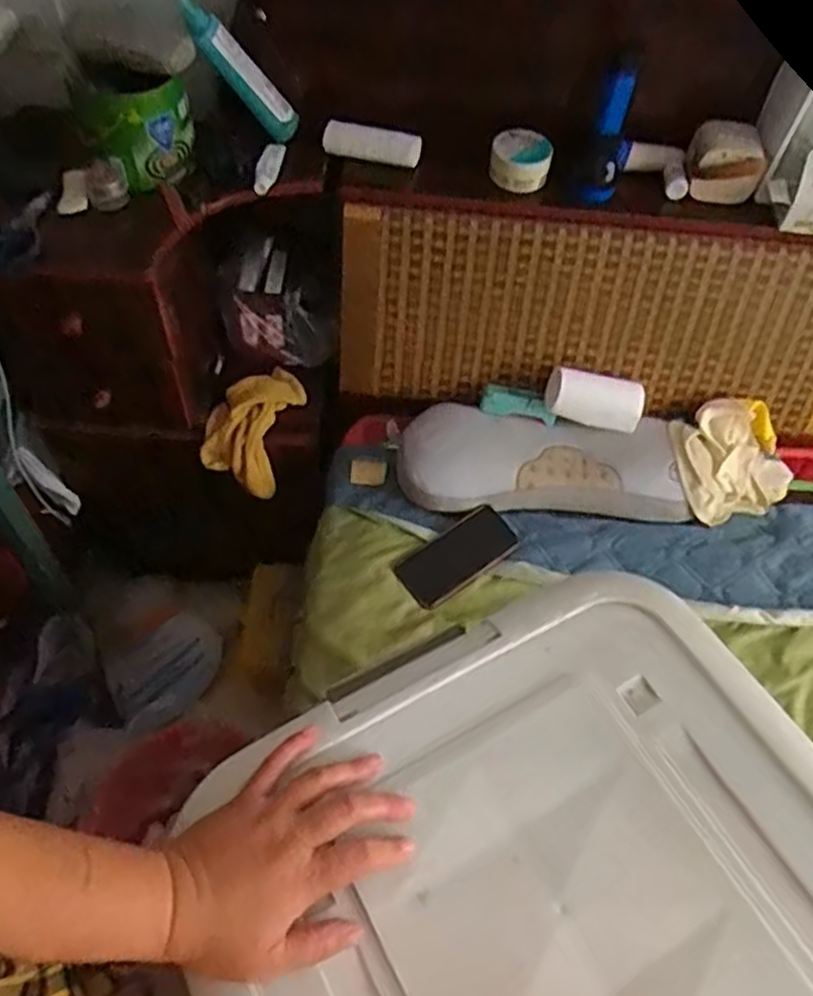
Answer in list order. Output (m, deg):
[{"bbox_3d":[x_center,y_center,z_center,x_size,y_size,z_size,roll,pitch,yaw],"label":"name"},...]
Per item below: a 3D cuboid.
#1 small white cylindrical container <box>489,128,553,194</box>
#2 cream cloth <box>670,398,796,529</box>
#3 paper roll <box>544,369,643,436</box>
[{"bbox_3d":[0.150,-0.445,0.982,0.080,0.046,0.078,6,55,1],"label":"small white cylindrical container"},{"bbox_3d":[0.470,-0.057,1.093,0.189,0.062,0.160,-26,61,-20],"label":"cream cloth"},{"bbox_3d":[0.276,-0.147,1.093,0.144,0.065,0.068,9,55,3],"label":"paper roll"}]

